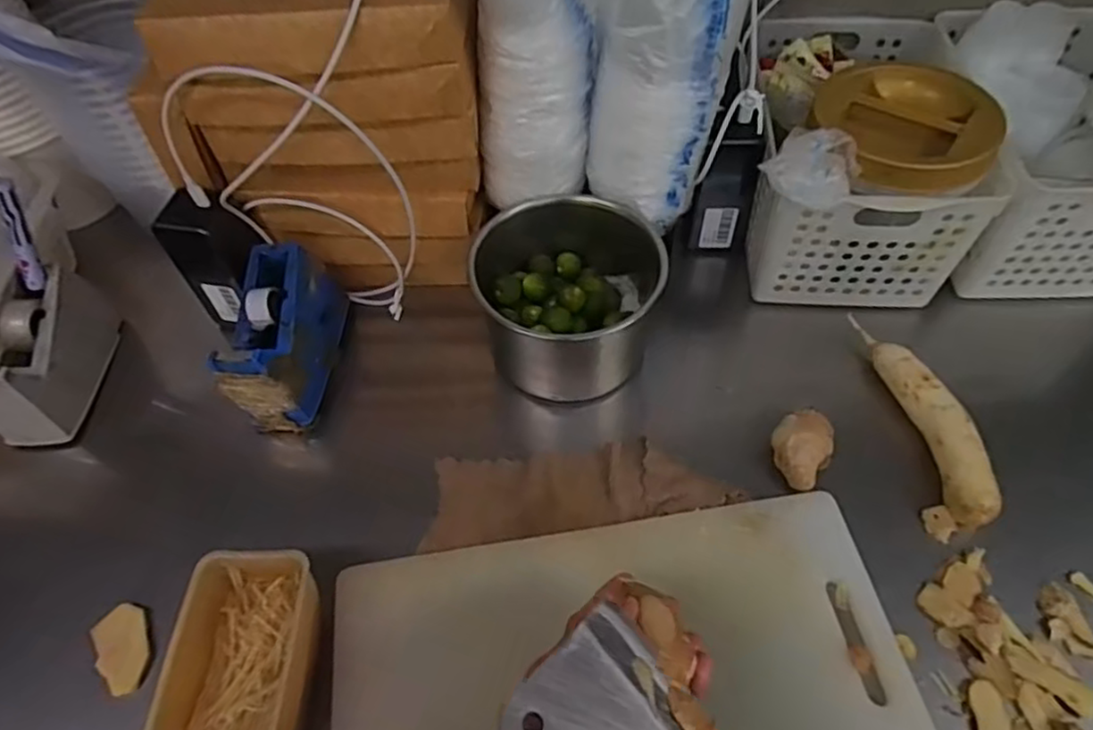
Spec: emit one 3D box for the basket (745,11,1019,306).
[{"bbox_3d":[0.282,-0.200,0.614,0.177,0.164,0.290,9,56,8],"label":"basket"}]

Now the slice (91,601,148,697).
[{"bbox_3d":[-0.298,0.198,0.471,0.031,0.012,0.058,-21,56,-12],"label":"slice"}]

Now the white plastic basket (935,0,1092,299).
[{"bbox_3d":[0.462,-0.201,0.619,0.190,0.146,0.262,3,55,5],"label":"white plastic basket"}]

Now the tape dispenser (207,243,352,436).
[{"bbox_3d":[-0.222,-0.027,0.572,0.062,0.088,0.137,0,55,3],"label":"tape dispenser"}]

